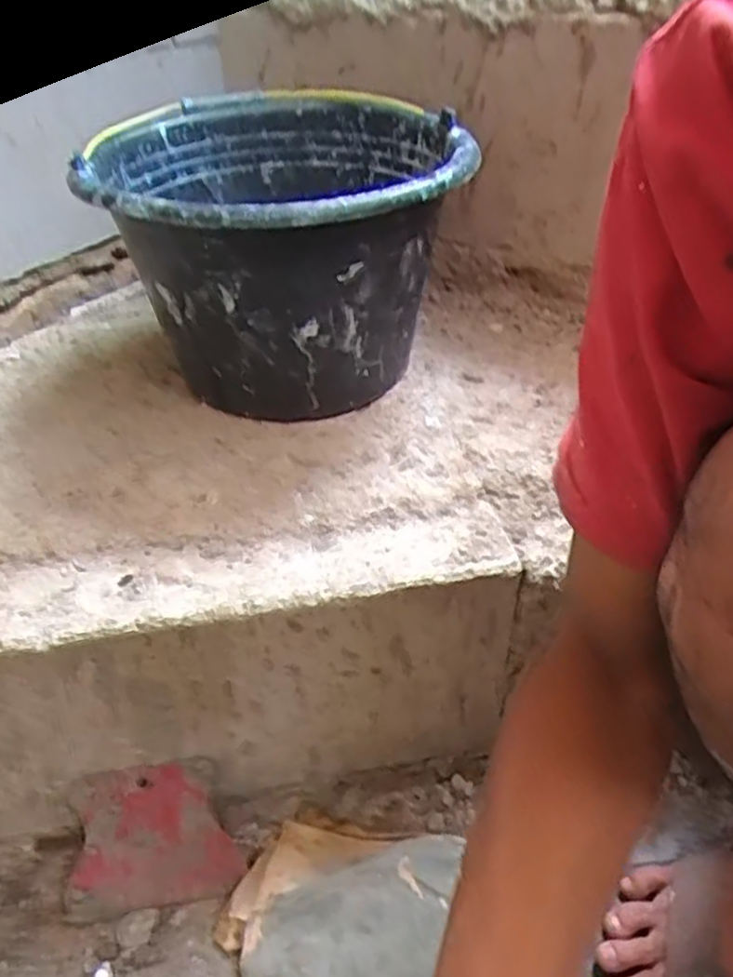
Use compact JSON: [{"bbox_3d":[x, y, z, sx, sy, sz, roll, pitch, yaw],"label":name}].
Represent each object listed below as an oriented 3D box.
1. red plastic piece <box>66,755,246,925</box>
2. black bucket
[{"bbox_3d":[-0.155,0.245,0.523,0.116,0.104,0.006,-9,7,-9],"label":"red plastic piece"},{"bbox_3d":[-0.060,-0.177,0.600,0.257,0.201,0.285,-13,38,-13],"label":"black bucket"}]

